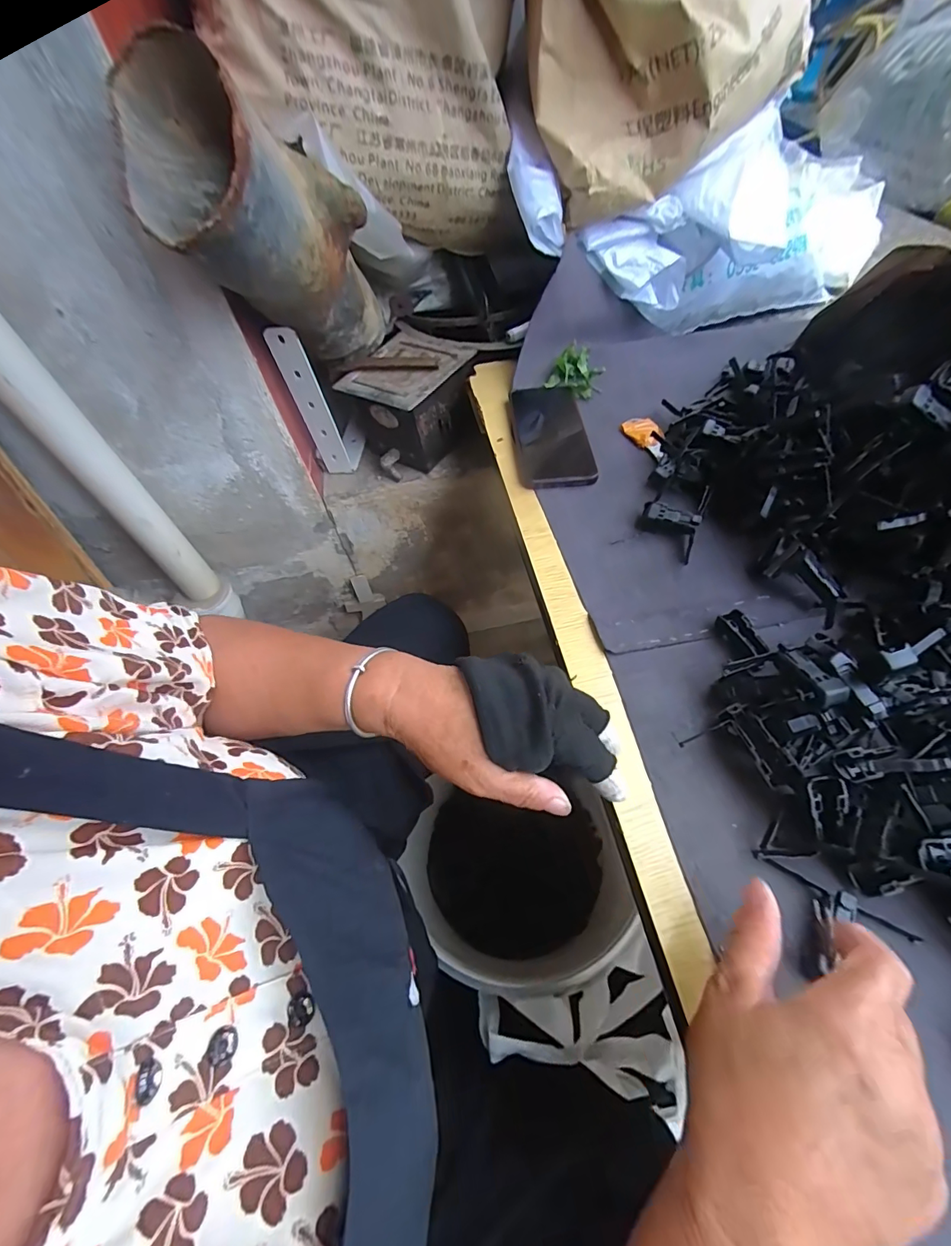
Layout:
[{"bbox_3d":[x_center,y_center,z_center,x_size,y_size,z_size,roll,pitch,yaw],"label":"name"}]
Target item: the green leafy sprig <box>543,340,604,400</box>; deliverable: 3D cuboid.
[{"bbox_3d":[0.122,-0.313,0.570,0.066,0.024,0.076,3,57,6],"label":"green leafy sprig"}]

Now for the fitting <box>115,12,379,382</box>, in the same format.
[{"bbox_3d":[-0.171,-0.339,0.451,0.101,0.314,0.122,11,99,11],"label":"fitting"}]

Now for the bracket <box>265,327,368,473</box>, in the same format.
[{"bbox_3d":[-0.200,-0.294,0.603,0.049,0.206,0.092,-2,56,5],"label":"bracket"}]

